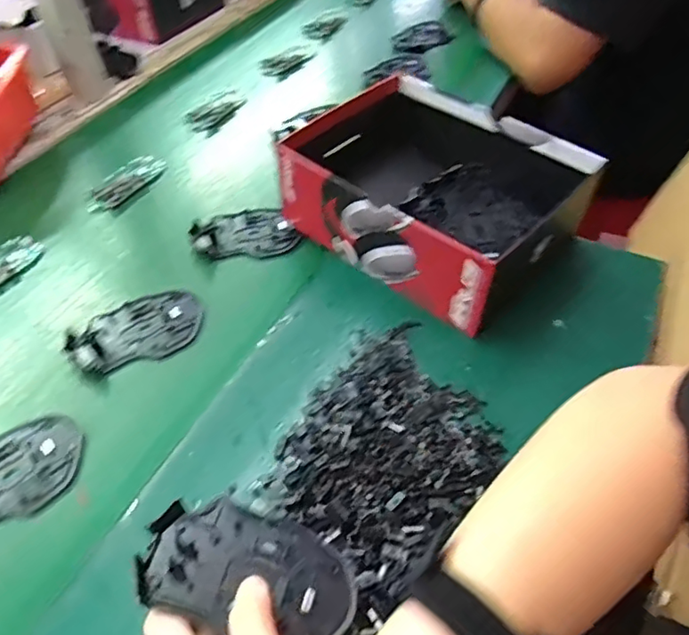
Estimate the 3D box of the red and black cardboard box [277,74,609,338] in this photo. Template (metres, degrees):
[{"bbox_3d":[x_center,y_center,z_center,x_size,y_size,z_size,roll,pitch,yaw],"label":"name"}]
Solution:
[{"bbox_3d":[0.083,-0.123,0.560,0.247,0.091,0.194,36,58,28],"label":"red and black cardboard box"}]

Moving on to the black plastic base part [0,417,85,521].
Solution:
[{"bbox_3d":[-0.248,0.114,0.418,0.113,0.013,0.073,-25,53,-20],"label":"black plastic base part"}]

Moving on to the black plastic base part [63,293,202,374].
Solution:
[{"bbox_3d":[-0.181,0.011,0.507,0.111,0.012,0.071,-24,53,-19],"label":"black plastic base part"}]

